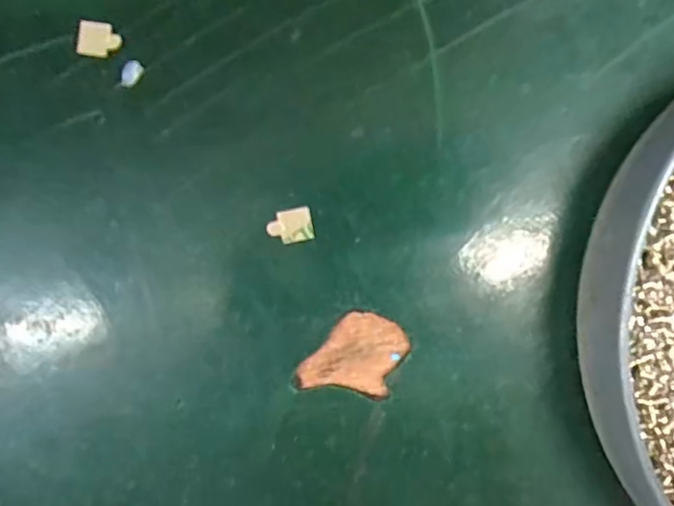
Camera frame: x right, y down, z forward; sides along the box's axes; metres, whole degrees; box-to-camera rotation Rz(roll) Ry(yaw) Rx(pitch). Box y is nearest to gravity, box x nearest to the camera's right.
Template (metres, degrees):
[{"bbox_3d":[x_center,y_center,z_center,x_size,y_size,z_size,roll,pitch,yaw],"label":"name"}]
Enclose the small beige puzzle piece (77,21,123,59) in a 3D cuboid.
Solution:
[{"bbox_3d":[-0.046,-0.042,0.107,0.008,0.004,0.007,8,94,1],"label":"small beige puzzle piece"}]

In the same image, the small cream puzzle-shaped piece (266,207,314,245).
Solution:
[{"bbox_3d":[-0.009,-0.005,0.106,0.009,0.004,0.006,-12,87,-2],"label":"small cream puzzle-shaped piece"}]

